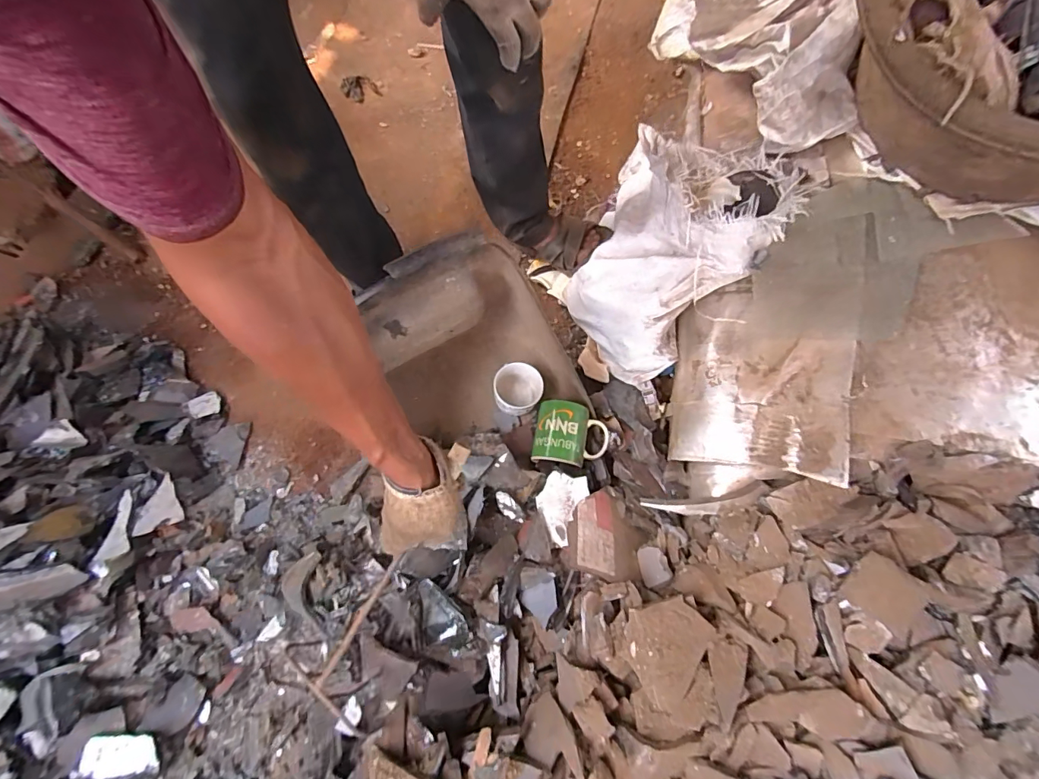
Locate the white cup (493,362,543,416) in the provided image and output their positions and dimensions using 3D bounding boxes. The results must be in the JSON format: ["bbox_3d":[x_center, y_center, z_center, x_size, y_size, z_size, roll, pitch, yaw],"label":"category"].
[{"bbox_3d":[-0.007,0.001,0.793,0.083,0.044,0.086,0,72,1],"label":"white cup"}]

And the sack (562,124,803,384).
[{"bbox_3d":[0.212,-0.244,0.783,0.316,0.253,0.347,42,77,13],"label":"sack"}]

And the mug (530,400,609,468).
[{"bbox_3d":[0.082,0.071,0.749,0.116,0.068,0.101,9,72,4],"label":"mug"}]

